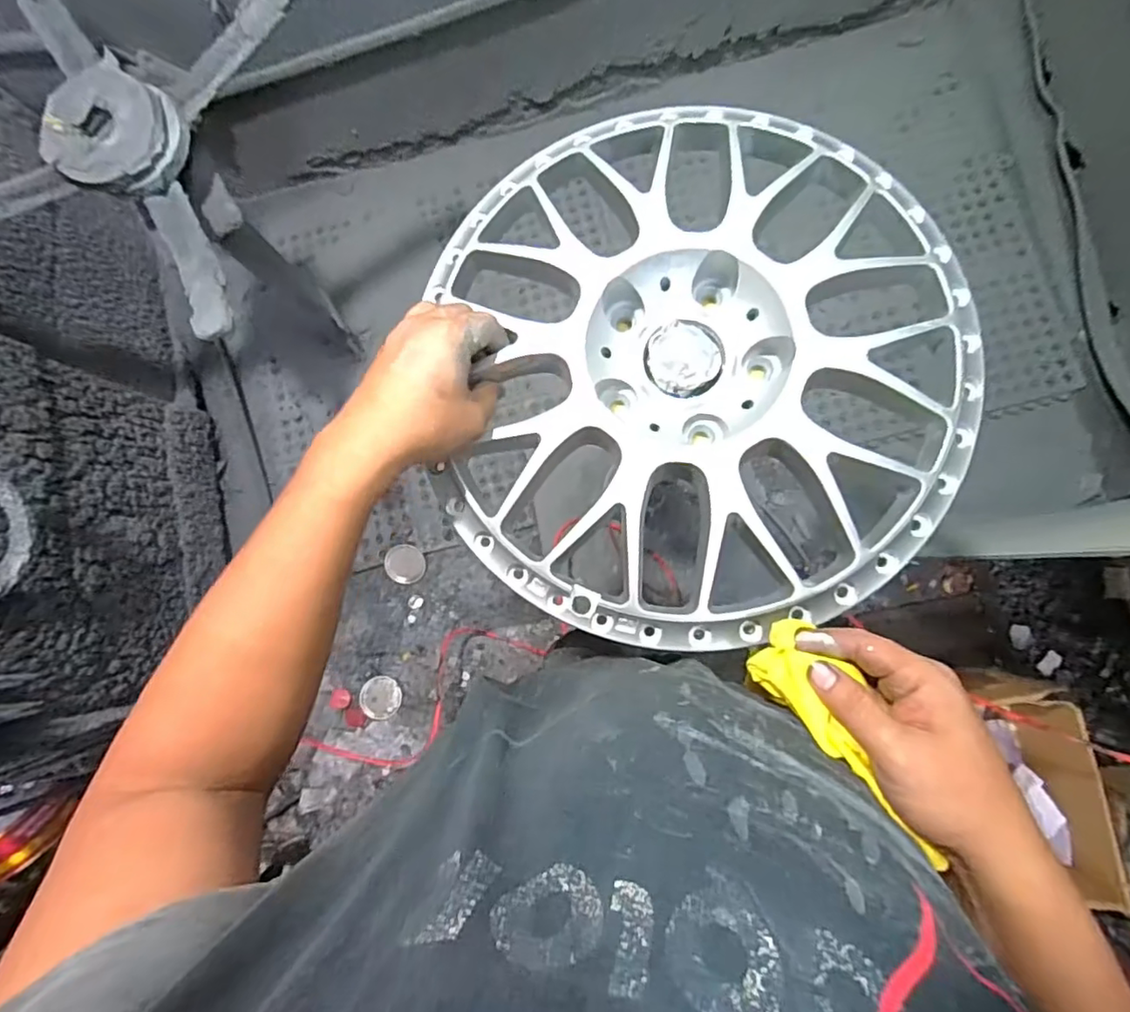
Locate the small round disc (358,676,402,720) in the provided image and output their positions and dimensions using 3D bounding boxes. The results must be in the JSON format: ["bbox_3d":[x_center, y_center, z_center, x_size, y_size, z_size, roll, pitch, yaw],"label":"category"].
[{"bbox_3d":[-0.439,0.458,1.412,0.097,0.009,0.097,-1,83,6],"label":"small round disc"}]

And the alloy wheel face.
[{"bbox_3d":[0.096,-0.109,0.426,0.372,0.044,0.401,-1,83,6],"label":"alloy wheel face"}]

